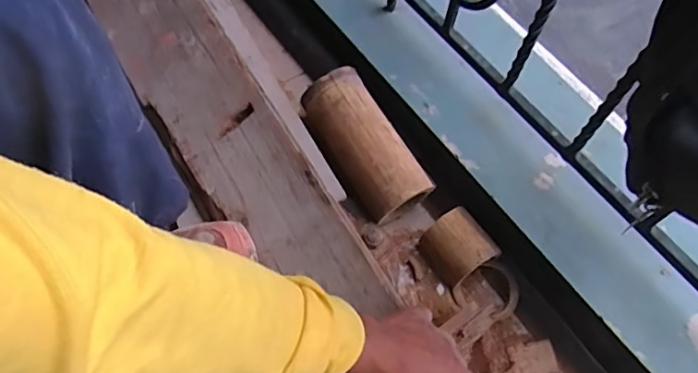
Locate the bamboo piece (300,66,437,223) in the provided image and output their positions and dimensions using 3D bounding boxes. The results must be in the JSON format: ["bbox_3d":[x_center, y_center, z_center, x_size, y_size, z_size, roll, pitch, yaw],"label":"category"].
[{"bbox_3d":[0.015,-0.052,0.717,0.091,0.094,0.208,-31,68,-17],"label":"bamboo piece"}]

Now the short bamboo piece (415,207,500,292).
[{"bbox_3d":[0.138,0.078,0.692,0.072,0.052,0.079,-33,68,-18],"label":"short bamboo piece"}]

